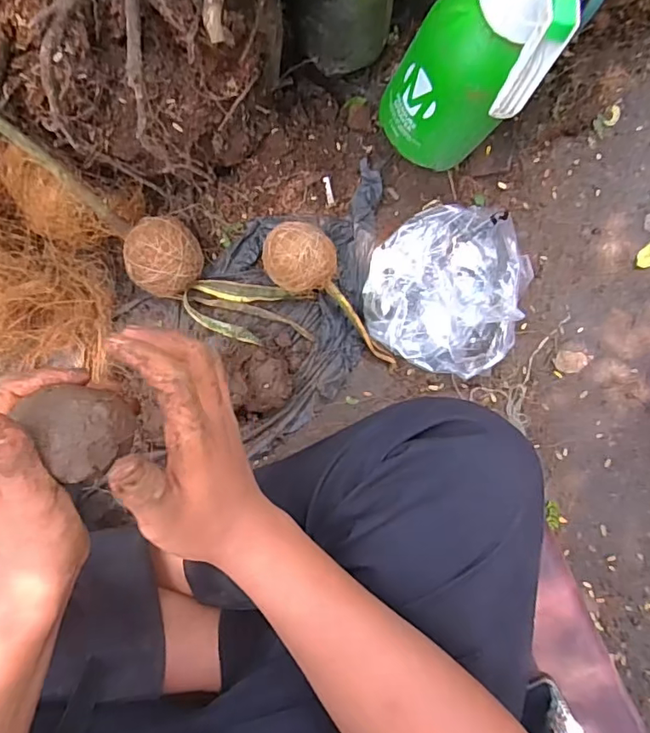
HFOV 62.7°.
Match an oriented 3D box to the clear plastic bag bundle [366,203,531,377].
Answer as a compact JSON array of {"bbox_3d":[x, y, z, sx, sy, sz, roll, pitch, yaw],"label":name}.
[{"bbox_3d":[0.145,-0.098,0.634,0.179,0.054,0.203,9,81,4],"label":"clear plastic bag bundle"}]

